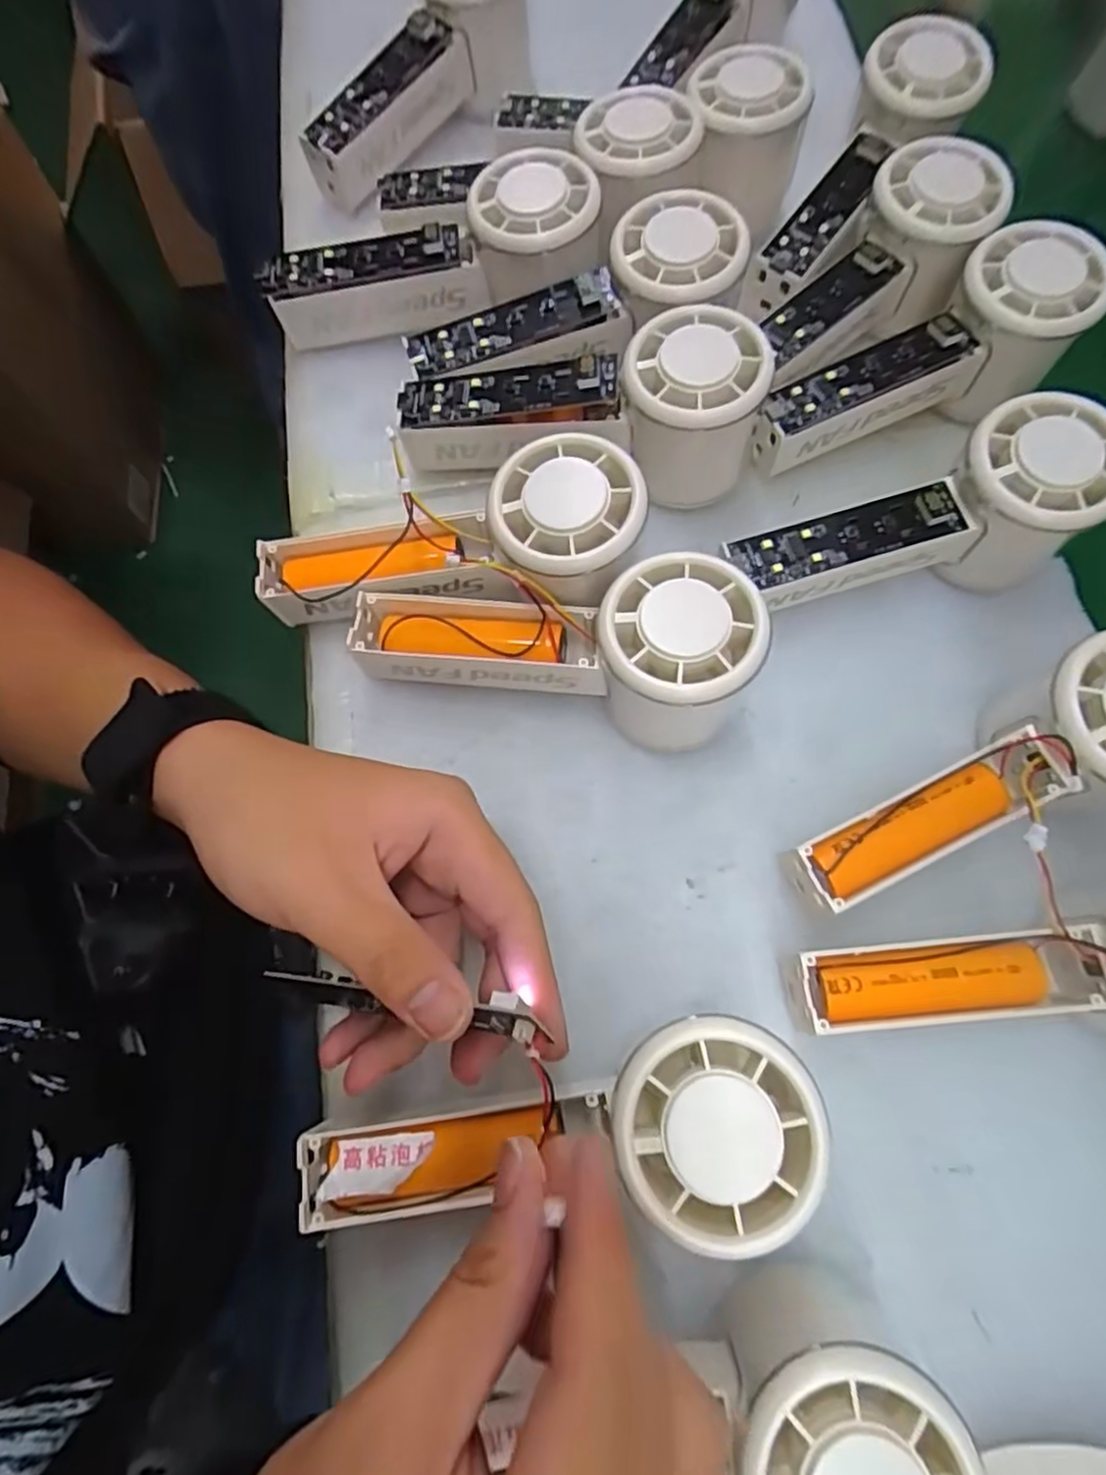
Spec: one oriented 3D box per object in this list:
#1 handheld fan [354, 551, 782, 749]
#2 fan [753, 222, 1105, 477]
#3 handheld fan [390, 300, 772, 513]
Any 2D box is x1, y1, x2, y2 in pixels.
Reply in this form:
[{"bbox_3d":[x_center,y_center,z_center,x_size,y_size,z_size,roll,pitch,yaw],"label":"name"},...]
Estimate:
[{"bbox_3d":[0.002,-0.035,0.269,0.152,0.058,0.061,5,72,14],"label":"handheld fan"},{"bbox_3d":[0.162,-0.161,0.299,0.149,0.054,0.060,-31,75,-10],"label":"fan"},{"bbox_3d":[0.012,-0.144,0.291,0.147,0.055,0.049,9,73,2],"label":"handheld fan"}]

